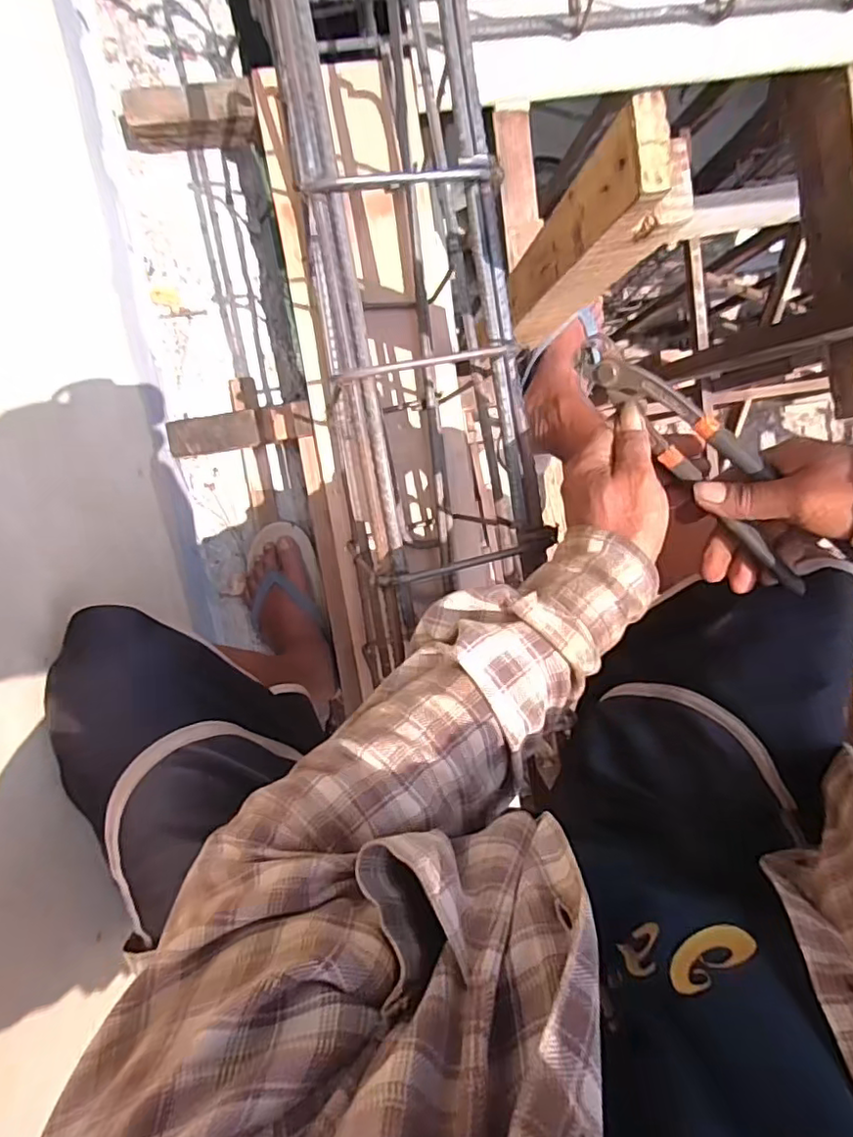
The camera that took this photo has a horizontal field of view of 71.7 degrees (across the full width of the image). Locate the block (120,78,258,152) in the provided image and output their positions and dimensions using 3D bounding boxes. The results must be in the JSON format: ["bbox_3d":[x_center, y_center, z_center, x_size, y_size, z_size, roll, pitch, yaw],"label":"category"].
[{"bbox_3d":[-0.309,-0.583,0.765,0.180,0.074,0.057,-4,97,-5],"label":"block"}]

